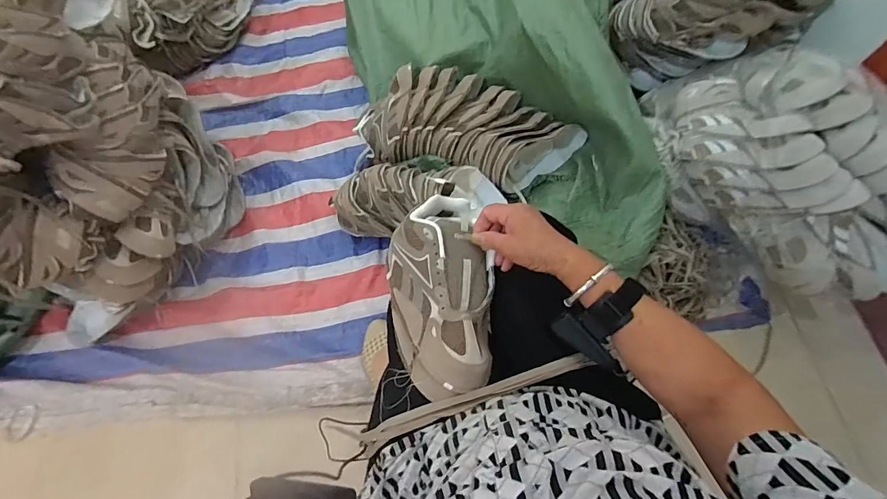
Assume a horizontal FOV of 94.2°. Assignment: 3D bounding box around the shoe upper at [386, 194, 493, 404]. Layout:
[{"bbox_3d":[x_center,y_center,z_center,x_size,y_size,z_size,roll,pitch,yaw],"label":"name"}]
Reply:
[{"bbox_3d":[-0.002,0.049,0.508,0.129,0.059,0.243,-10,71,-3],"label":"shoe upper"}]

